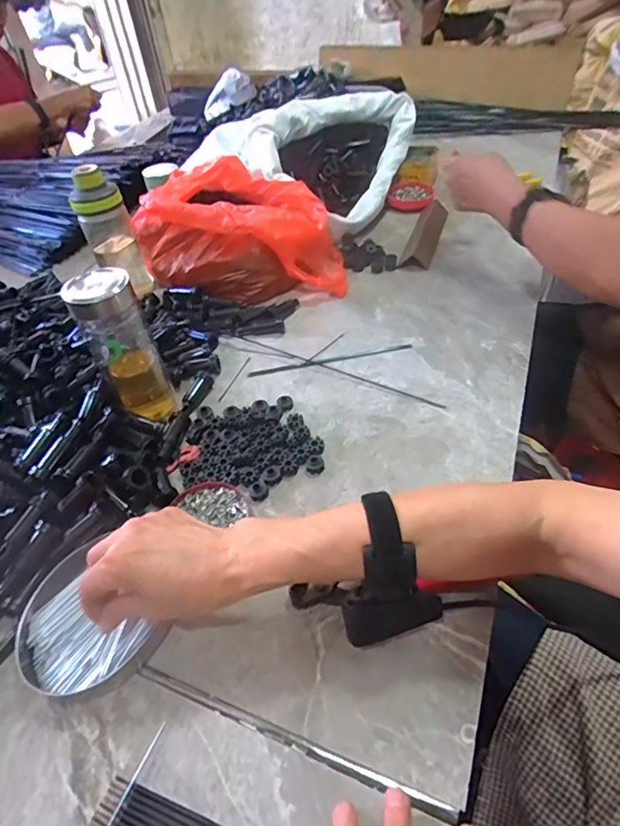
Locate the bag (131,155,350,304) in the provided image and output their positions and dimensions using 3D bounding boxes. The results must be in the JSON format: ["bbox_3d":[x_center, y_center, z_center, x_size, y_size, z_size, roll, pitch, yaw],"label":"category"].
[{"bbox_3d":[-0.116,-0.296,0.776,0.303,0.132,0.261,-7,45,-2],"label":"bag"}]

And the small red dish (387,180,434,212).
[{"bbox_3d":[0.194,-0.418,0.929,0.083,0.027,0.092,12,49,16],"label":"small red dish"}]

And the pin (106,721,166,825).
[{"bbox_3d":[-0.126,0.258,0.322,0.004,0.004,0.096,14,48,18],"label":"pin"}]

